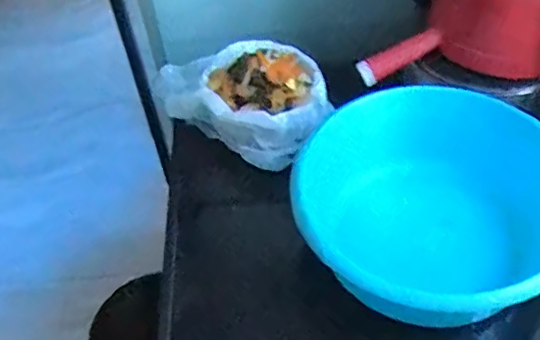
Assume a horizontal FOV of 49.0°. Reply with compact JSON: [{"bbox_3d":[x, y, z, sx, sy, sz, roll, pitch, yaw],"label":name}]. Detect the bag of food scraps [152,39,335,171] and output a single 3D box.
[{"bbox_3d":[-0.045,-0.133,0.877,0.289,0.103,0.165,33,60,30],"label":"bag of food scraps"}]

